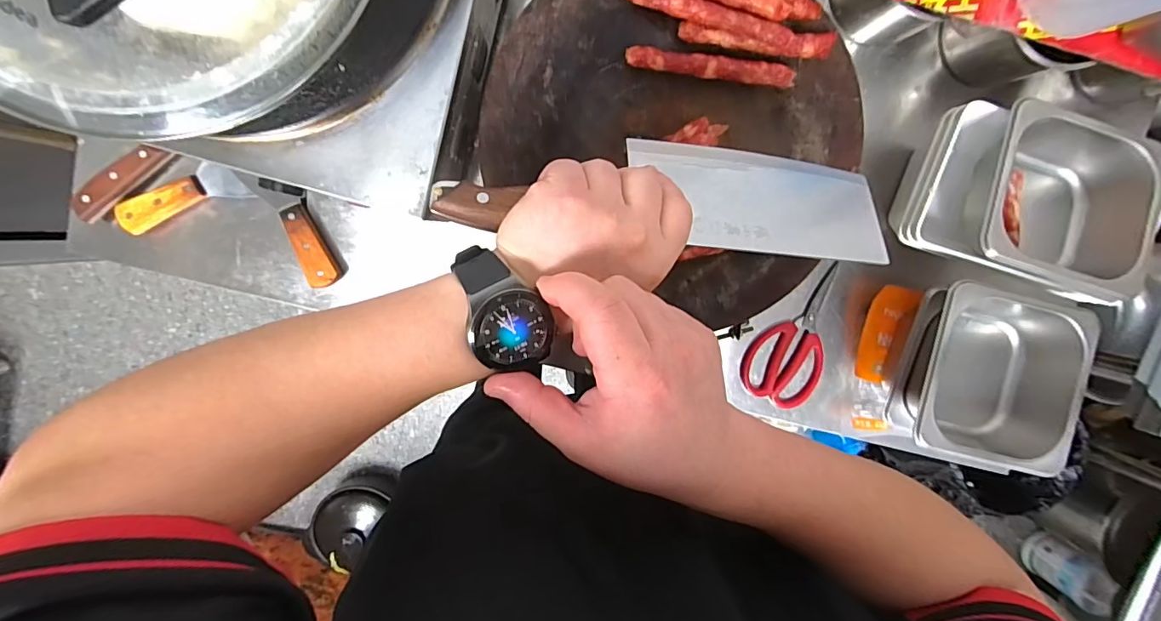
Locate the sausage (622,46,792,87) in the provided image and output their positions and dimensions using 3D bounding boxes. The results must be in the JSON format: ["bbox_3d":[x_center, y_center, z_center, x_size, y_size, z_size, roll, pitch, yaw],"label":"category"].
[{"bbox_3d":[0.126,-0.234,0.476,0.162,0.011,0.019,5,99,-3],"label":"sausage"}]

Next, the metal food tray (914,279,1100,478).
[{"bbox_3d":[0.427,0.068,0.526,0.154,0.089,0.174,13,98,-4],"label":"metal food tray"}]

